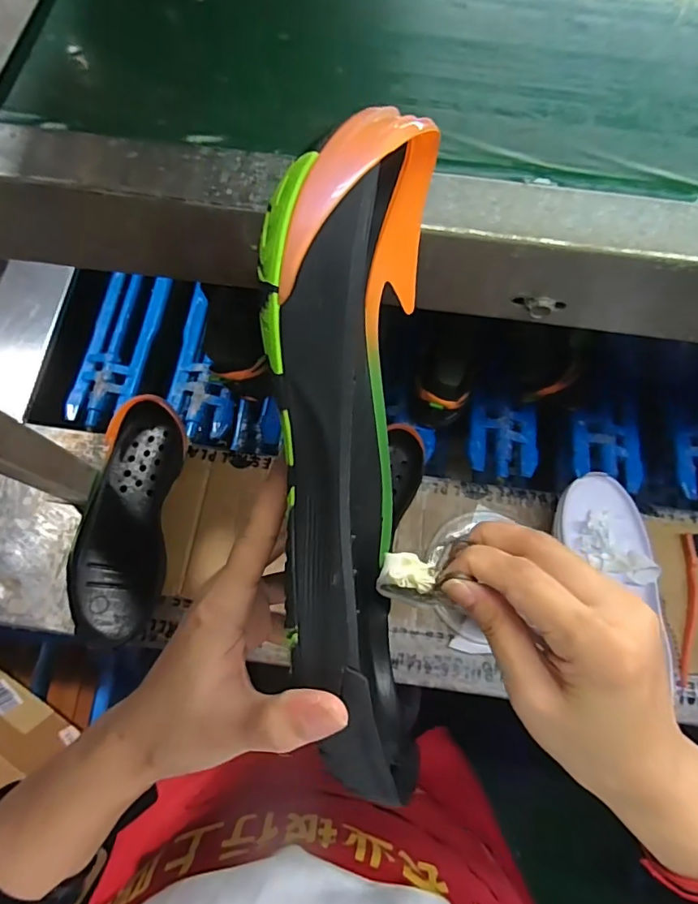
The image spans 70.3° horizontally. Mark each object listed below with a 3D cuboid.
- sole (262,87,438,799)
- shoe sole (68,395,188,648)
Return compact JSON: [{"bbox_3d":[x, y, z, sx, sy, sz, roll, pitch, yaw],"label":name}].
[{"bbox_3d":[0.006,0.013,0.213,0.065,0.106,0.267,-2,105,-2],"label":"sole"},{"bbox_3d":[-0.256,0.076,0.577,0.098,0.053,0.274,7,75,2],"label":"shoe sole"}]

